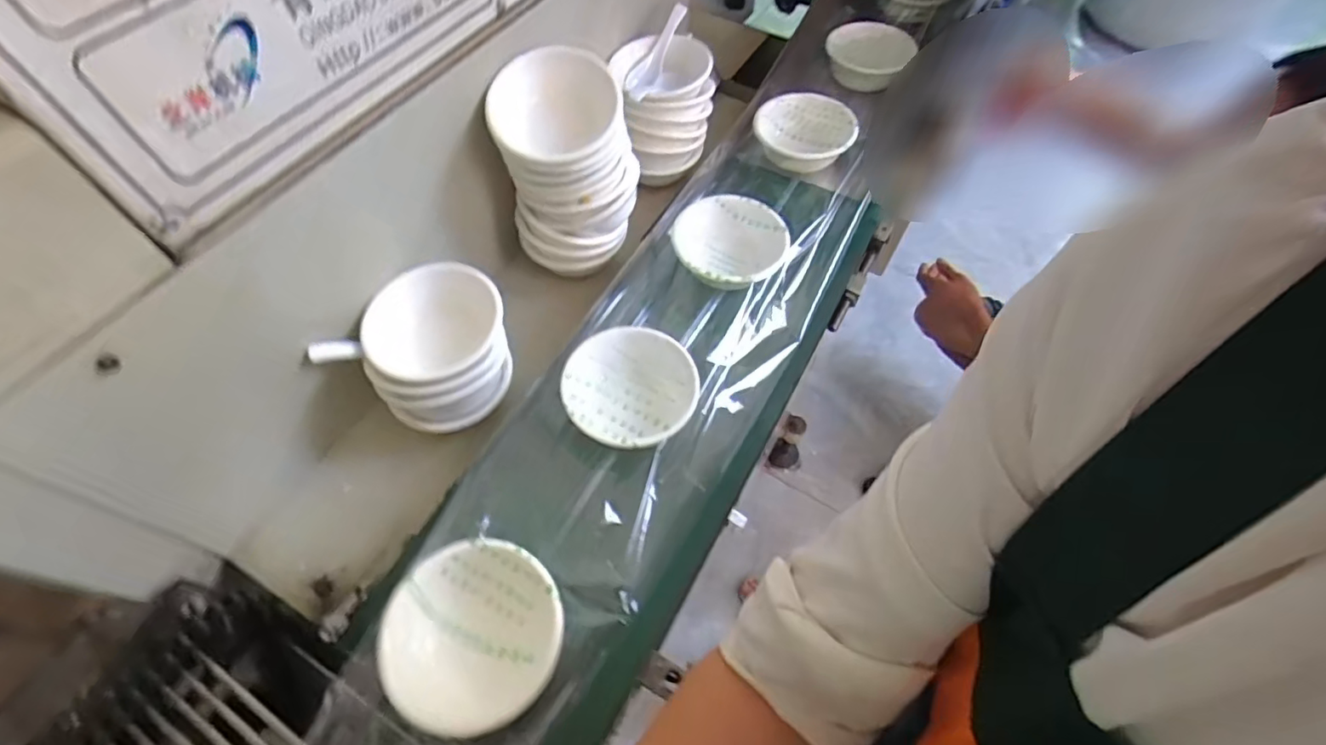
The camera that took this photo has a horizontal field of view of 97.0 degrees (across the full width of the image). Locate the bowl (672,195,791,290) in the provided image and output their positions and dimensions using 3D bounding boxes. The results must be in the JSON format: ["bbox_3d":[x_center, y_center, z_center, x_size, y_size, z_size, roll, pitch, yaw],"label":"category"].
[{"bbox_3d":[0.064,-0.126,0.578,0.108,0.032,0.101,1,59,-1],"label":"bowl"}]

